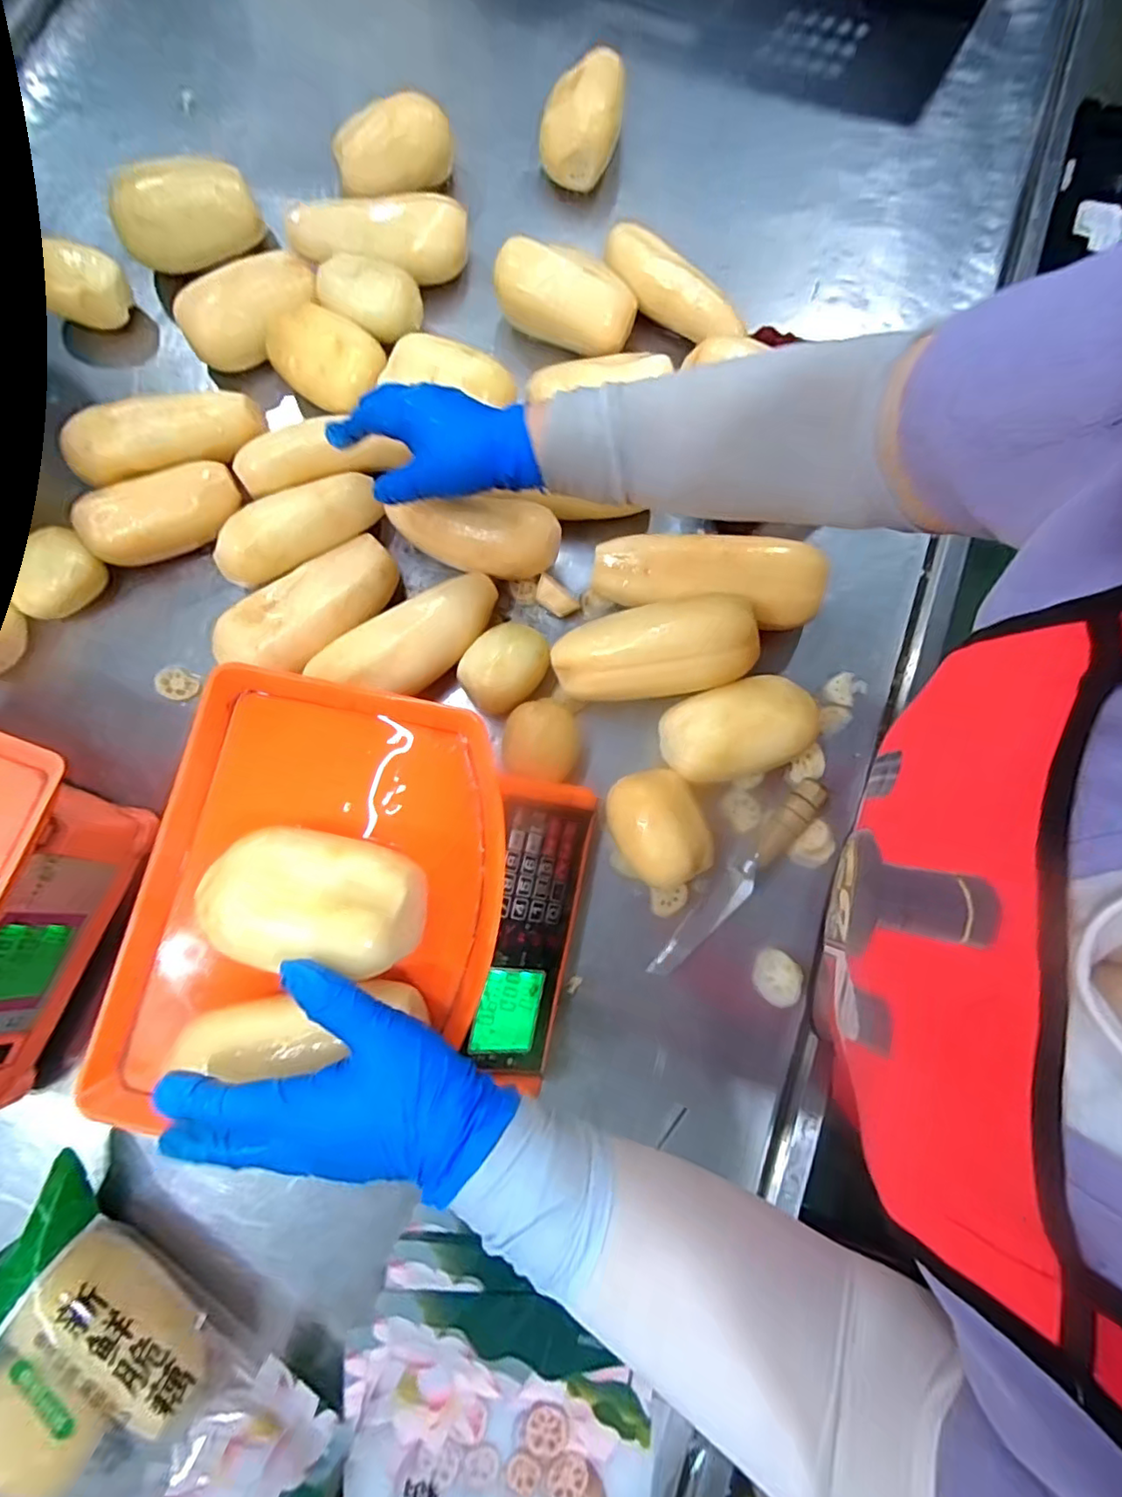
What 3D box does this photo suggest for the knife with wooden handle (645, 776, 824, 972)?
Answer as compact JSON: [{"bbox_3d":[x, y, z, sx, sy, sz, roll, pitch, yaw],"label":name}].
[{"bbox_3d":[0.146,0.107,0.473,0.023,0.029,0.198,40,83,7],"label":"knife with wooden handle"}]

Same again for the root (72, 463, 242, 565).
[{"bbox_3d":[-0.346,-0.204,0.505,0.133,0.047,0.052,-26,81,-4],"label":"root"}]

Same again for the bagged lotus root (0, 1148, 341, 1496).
[{"bbox_3d":[-0.295,0.440,0.393,0.281,0.085,0.147,39,82,7],"label":"bagged lotus root"}]

